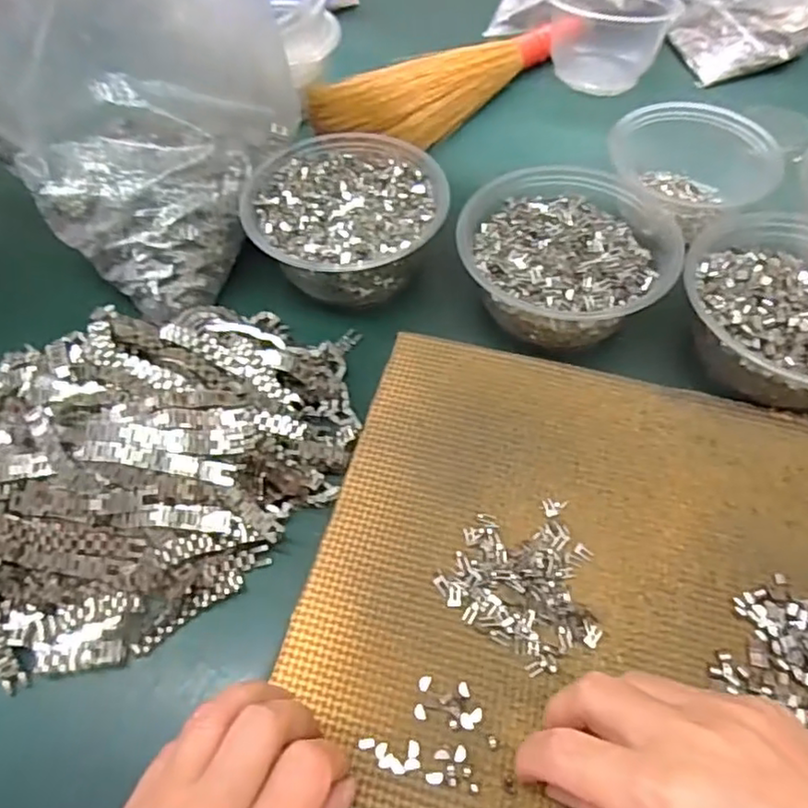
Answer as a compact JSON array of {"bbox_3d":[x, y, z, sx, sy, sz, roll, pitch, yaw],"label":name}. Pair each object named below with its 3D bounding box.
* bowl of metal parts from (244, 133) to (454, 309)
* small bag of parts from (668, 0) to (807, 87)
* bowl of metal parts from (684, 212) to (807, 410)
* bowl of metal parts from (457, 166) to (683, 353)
[{"bbox_3d":[-0.039,-0.128,0.445,0.130,0.052,0.129,-1,57,1],"label":"bowl of metal parts"},{"bbox_3d":[0.323,-0.372,0.592,0.127,0.064,0.114,-12,58,-6],"label":"small bag of parts"},{"bbox_3d":[0.240,-0.061,0.395,0.131,0.051,0.138,-1,57,1],"label":"bowl of metal parts"},{"bbox_3d":[0.103,-0.099,0.422,0.130,0.052,0.127,-1,57,1],"label":"bowl of metal parts"}]

